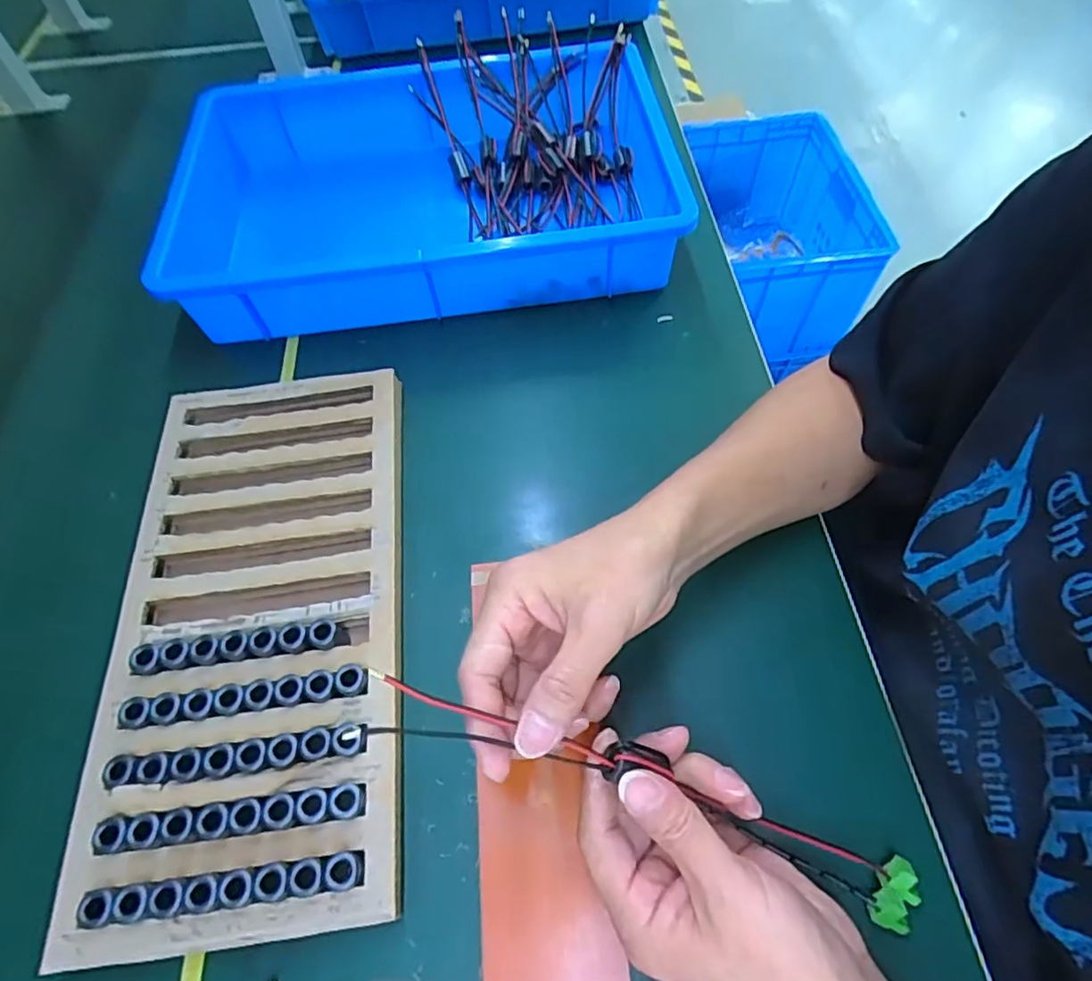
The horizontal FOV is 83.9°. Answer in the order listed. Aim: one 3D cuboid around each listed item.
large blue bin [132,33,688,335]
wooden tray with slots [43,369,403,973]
[{"bbox_3d":[-0.105,-0.271,0.562,0.415,0.102,0.270,-9,60,-1],"label":"large blue bin"},{"bbox_3d":[-0.181,0.076,0.395,0.174,0.035,0.351,-8,60,0],"label":"wooden tray with slots"}]

